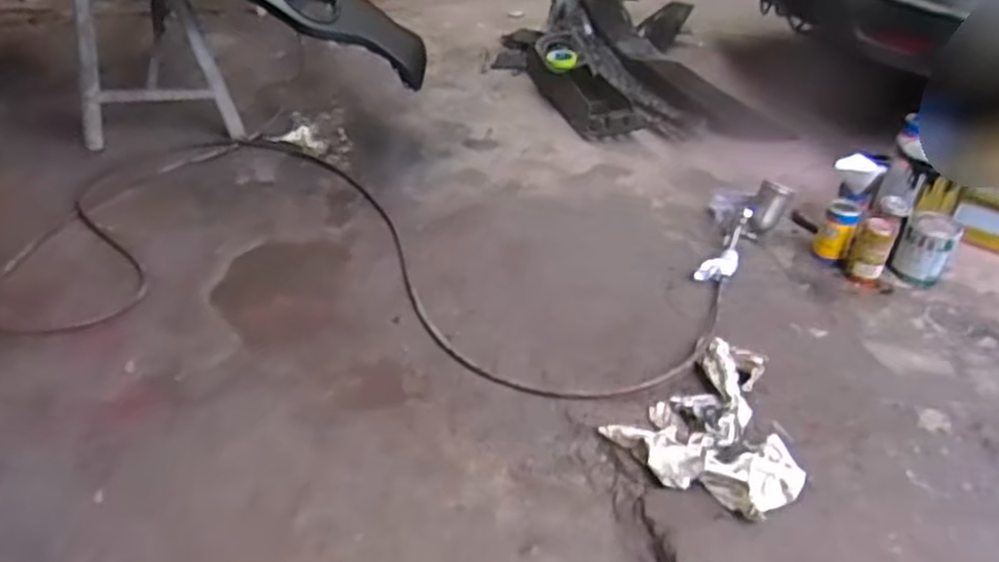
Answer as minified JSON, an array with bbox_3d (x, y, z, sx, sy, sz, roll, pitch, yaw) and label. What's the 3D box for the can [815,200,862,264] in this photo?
[{"bbox_3d":[0.755,-0.114,1.613,0.075,0.123,0.096,20,41,24],"label":"can"}]

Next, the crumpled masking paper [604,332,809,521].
[{"bbox_3d":[0.375,0.232,1.200,0.300,0.064,0.326,27,44,31],"label":"crumpled masking paper"}]

